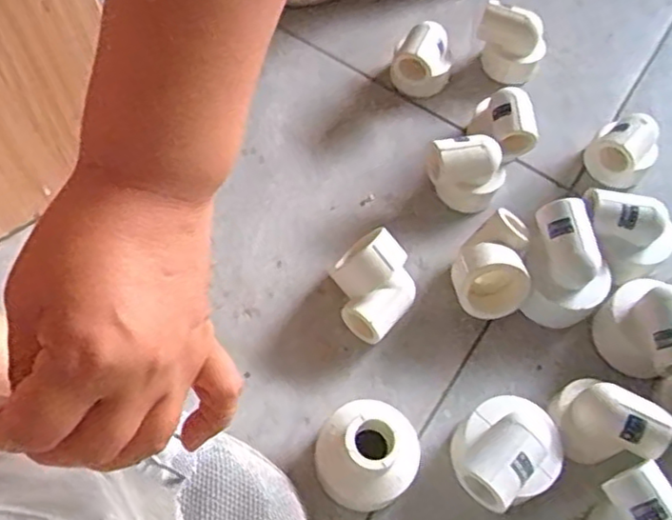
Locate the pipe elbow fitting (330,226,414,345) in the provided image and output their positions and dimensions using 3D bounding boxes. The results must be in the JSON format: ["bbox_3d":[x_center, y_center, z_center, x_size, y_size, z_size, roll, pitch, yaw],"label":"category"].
[{"bbox_3d":[0.025,0.016,0.470,0.057,0.051,0.072,10,59,3],"label":"pipe elbow fitting"}]

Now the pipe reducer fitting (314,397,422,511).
[{"bbox_3d":[0.021,0.121,0.413,0.060,0.052,0.058,2,62,-4],"label":"pipe reducer fitting"}]

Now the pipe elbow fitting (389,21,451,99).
[{"bbox_3d":[0.073,-0.165,0.566,0.045,0.057,0.047,23,63,7],"label":"pipe elbow fitting"}]

